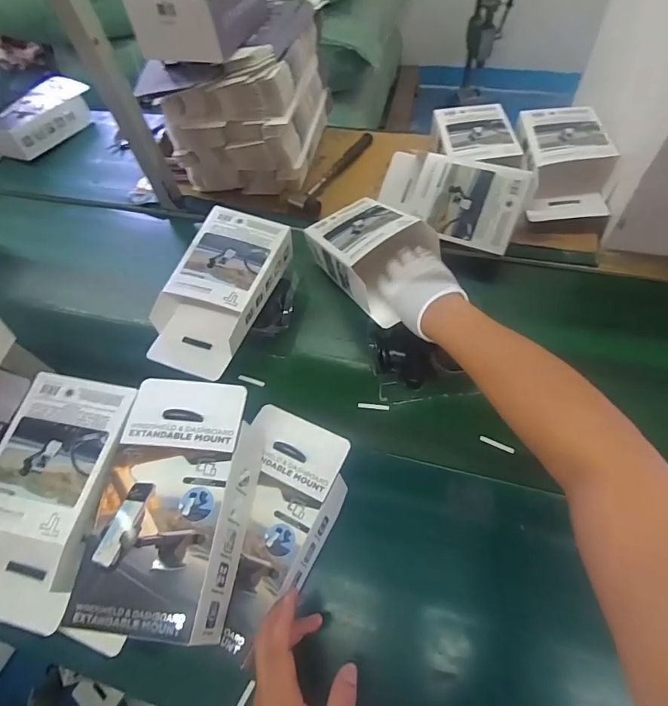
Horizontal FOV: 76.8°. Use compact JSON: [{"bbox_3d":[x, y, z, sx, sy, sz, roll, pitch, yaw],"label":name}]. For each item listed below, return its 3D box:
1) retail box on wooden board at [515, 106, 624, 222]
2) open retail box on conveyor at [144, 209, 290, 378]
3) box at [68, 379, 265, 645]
[{"bbox_3d":[0.423,-0.358,0.786,0.145,0.079,0.233,3,55,6],"label":"retail box on wooden board"},{"bbox_3d":[-0.162,-0.090,0.644,0.131,0.100,0.247,19,58,16],"label":"open retail box on conveyor"},{"bbox_3d":[-0.170,0.161,0.460,0.137,0.083,0.247,3,55,6],"label":"box"}]

